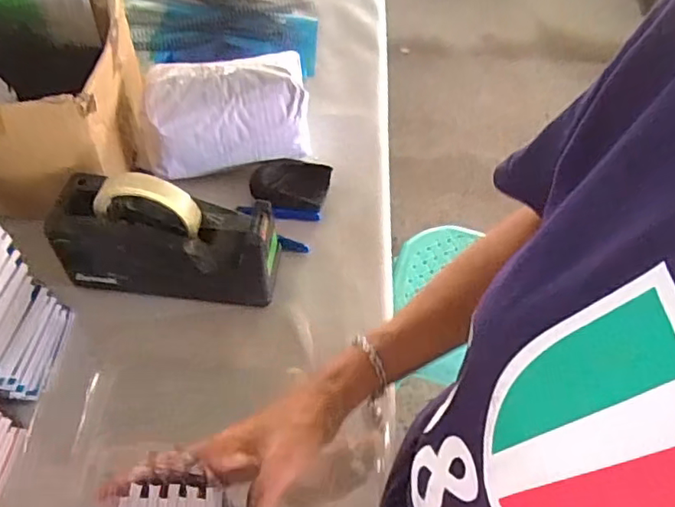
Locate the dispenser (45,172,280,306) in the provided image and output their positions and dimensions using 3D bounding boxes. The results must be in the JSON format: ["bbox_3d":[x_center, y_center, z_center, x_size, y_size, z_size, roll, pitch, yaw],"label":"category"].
[{"bbox_3d":[-0.165,-0.019,0.557,0.201,0.123,0.078,5,54,0],"label":"dispenser"}]

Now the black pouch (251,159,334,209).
[{"bbox_3d":[-0.054,-0.081,0.671,0.093,0.022,0.060,-3,54,-6],"label":"black pouch"}]

